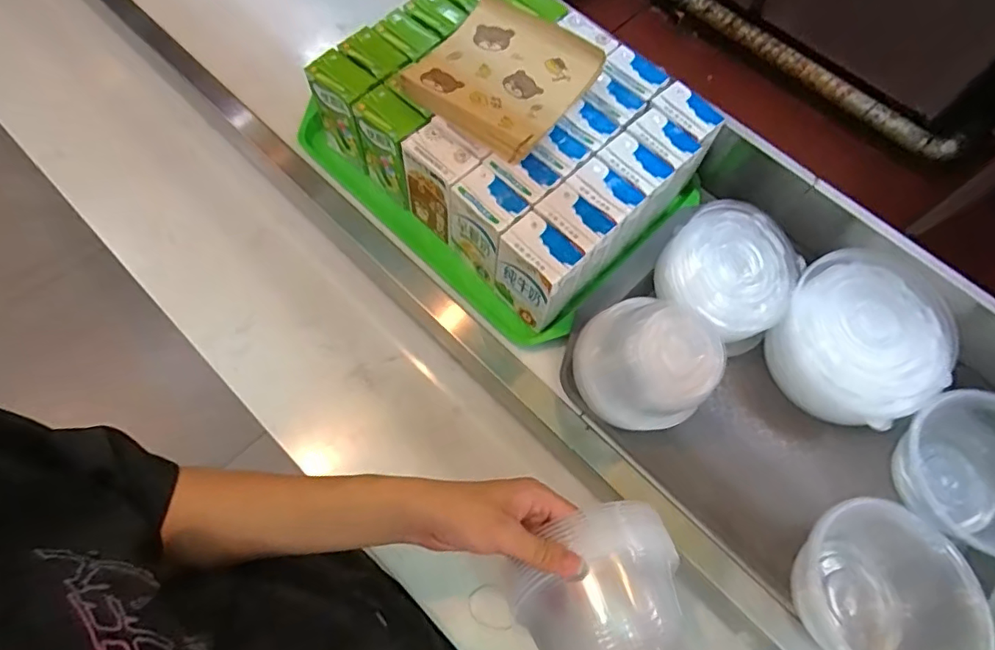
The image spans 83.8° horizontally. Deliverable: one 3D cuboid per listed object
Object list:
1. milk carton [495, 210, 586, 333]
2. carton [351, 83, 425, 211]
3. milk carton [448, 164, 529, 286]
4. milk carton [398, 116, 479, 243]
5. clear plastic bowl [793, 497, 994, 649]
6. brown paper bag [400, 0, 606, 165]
[{"bbox_3d":[0.039,-0.045,0.510,0.078,0.094,0.047,42,71,15],"label":"milk carton"},{"bbox_3d":[-0.107,-0.179,0.570,0.045,0.102,0.070,-41,74,-18],"label":"carton"},{"bbox_3d":[-0.009,-0.094,0.531,0.046,0.094,0.070,-39,73,-17],"label":"milk carton"},{"bbox_3d":[-0.054,-0.139,0.551,0.045,0.106,0.066,-41,74,-18],"label":"milk carton"},{"bbox_3d":[0.302,0.213,0.433,0.121,0.075,0.128,1,67,-2],"label":"clear plastic bowl"},{"bbox_3d":[0.011,-0.246,0.529,0.142,0.023,0.165,35,70,12],"label":"brown paper bag"}]

